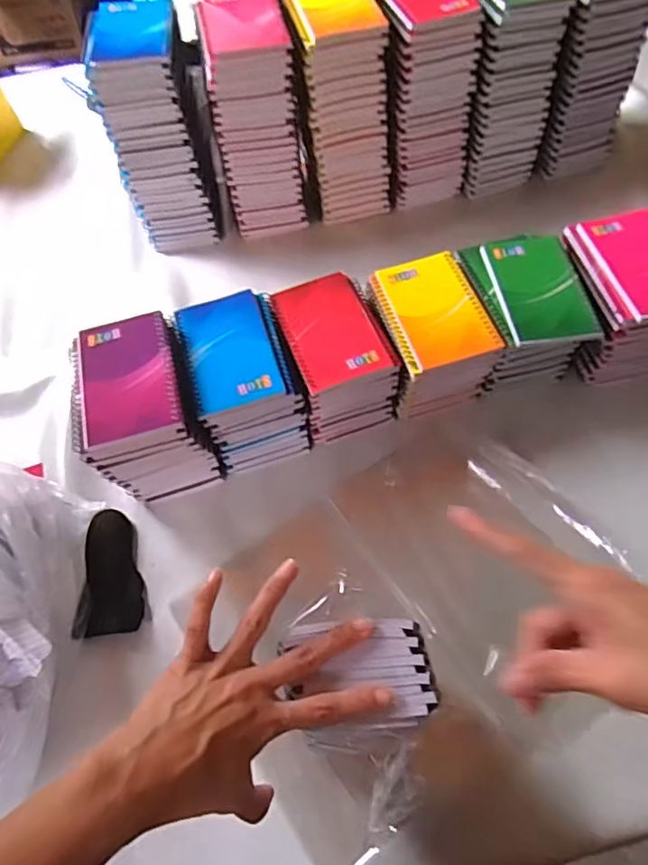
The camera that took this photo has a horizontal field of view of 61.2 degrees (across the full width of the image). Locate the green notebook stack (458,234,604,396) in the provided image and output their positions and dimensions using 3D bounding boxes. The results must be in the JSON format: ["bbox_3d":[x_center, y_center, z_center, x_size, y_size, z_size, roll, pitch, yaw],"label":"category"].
[{"bbox_3d":[0.208,-0.122,0.590,0.105,0.112,0.144,-12,61,-4],"label":"green notebook stack"}]

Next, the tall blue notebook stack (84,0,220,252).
[{"bbox_3d":[-0.200,-0.360,0.663,0.097,0.226,0.144,-9,61,-2],"label":"tall blue notebook stack"}]

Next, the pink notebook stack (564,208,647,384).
[{"bbox_3d":[0.313,-0.142,0.583,0.108,0.112,0.136,-9,61,-2],"label":"pink notebook stack"}]

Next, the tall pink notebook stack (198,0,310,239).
[{"bbox_3d":[-0.086,-0.392,0.688,0.094,0.236,0.151,-11,61,-3],"label":"tall pink notebook stack"}]

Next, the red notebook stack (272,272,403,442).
[{"bbox_3d":[0.010,-0.079,0.581,0.092,0.102,0.133,-20,62,-8],"label":"red notebook stack"}]

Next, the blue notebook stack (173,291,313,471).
[{"bbox_3d":[-0.083,-0.052,0.565,0.097,0.110,0.142,-18,62,-7],"label":"blue notebook stack"}]

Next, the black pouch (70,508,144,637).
[{"bbox_3d":[-0.198,0.131,0.518,0.055,0.008,0.118,3,57,-14],"label":"black pouch"}]

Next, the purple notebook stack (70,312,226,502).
[{"bbox_3d":[-0.175,-0.020,0.544,0.099,0.133,0.136,-17,62,-7],"label":"purple notebook stack"}]

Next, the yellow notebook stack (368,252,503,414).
[{"bbox_3d":[0.110,-0.098,0.582,0.097,0.108,0.128,-16,62,-6],"label":"yellow notebook stack"}]

